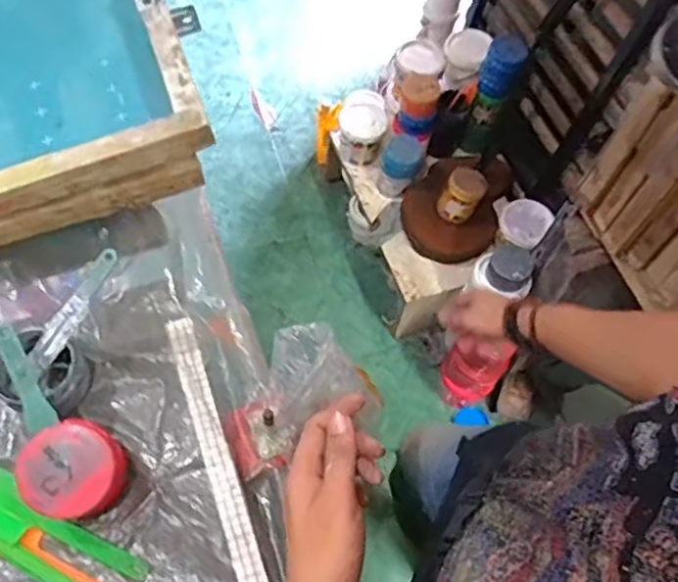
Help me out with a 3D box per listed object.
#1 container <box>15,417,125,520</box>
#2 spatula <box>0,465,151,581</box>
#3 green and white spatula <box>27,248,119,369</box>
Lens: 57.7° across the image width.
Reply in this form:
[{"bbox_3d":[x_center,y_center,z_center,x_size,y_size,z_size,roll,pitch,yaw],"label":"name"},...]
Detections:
[{"bbox_3d":[-0.265,0.184,0.626,0.092,0.070,0.089,1,64,-3],"label":"container"},{"bbox_3d":[-0.312,0.240,0.630,0.245,0.010,0.053,28,66,9],"label":"spatula"},{"bbox_3d":[-0.281,0.018,0.655,0.029,0.014,0.156,43,104,18],"label":"green and white spatula"}]

